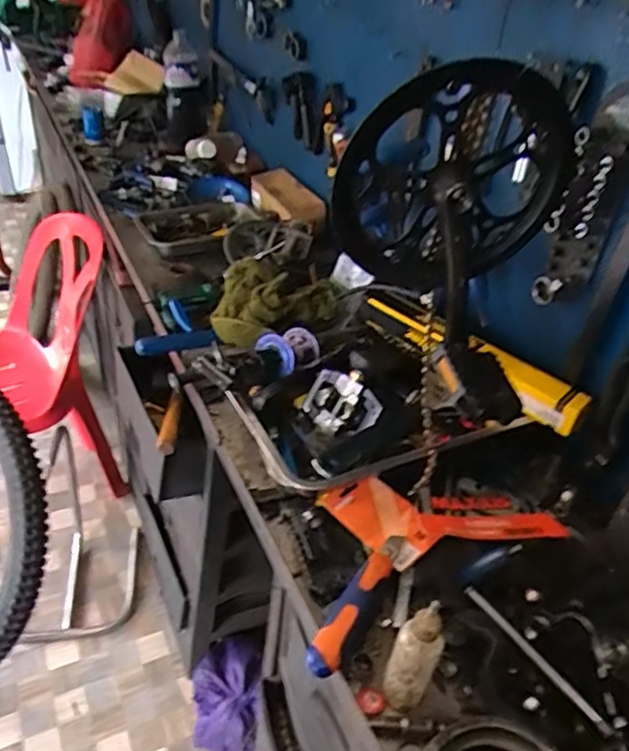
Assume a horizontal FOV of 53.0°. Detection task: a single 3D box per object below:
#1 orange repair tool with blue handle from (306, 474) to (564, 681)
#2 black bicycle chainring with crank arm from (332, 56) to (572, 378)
[{"bbox_3d":[0.115,0.177,0.726,0.357,0.041,0.177,-15,43,-27],"label":"orange repair tool with blue handle"},{"bbox_3d":[0.117,-0.159,0.563,0.229,0.212,0.055,-29,49,24],"label":"black bicycle chainring with crank arm"}]

